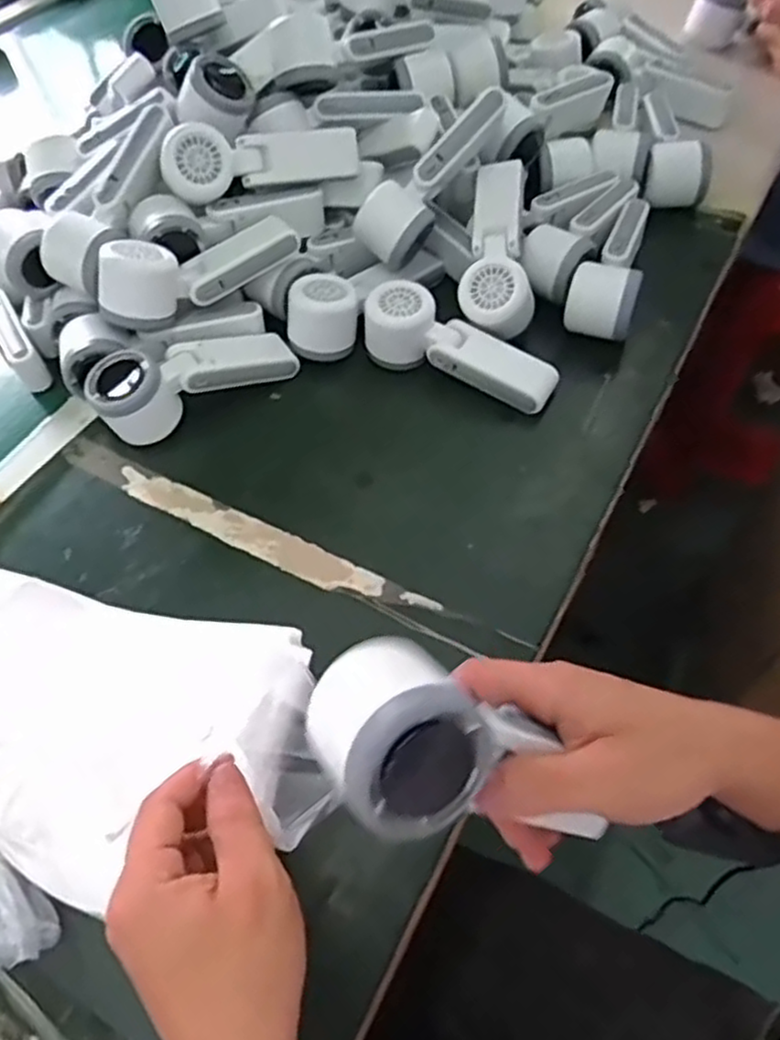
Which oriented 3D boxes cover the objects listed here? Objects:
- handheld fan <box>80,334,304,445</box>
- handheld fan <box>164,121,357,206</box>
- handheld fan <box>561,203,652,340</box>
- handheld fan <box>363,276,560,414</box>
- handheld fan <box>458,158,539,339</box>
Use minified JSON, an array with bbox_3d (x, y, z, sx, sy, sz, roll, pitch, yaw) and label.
[{"bbox_3d":[-0.157,-0.118,0.589,0.163,0.059,0.055,-31,62,-17],"label":"handheld fan"},{"bbox_3d":[-0.109,-0.306,0.628,0.166,0.055,0.031,-12,25,-21],"label":"handheld fan"},{"bbox_3d":[0.202,-0.230,0.653,0.057,0.049,0.158,19,60,12],"label":"handheld fan"},{"bbox_3d":[0.059,-0.142,0.607,0.162,0.058,0.049,22,61,15],"label":"handheld fan"},{"bbox_3d":[0.095,-0.241,0.627,0.063,0.043,0.175,3,72,3],"label":"handheld fan"}]

